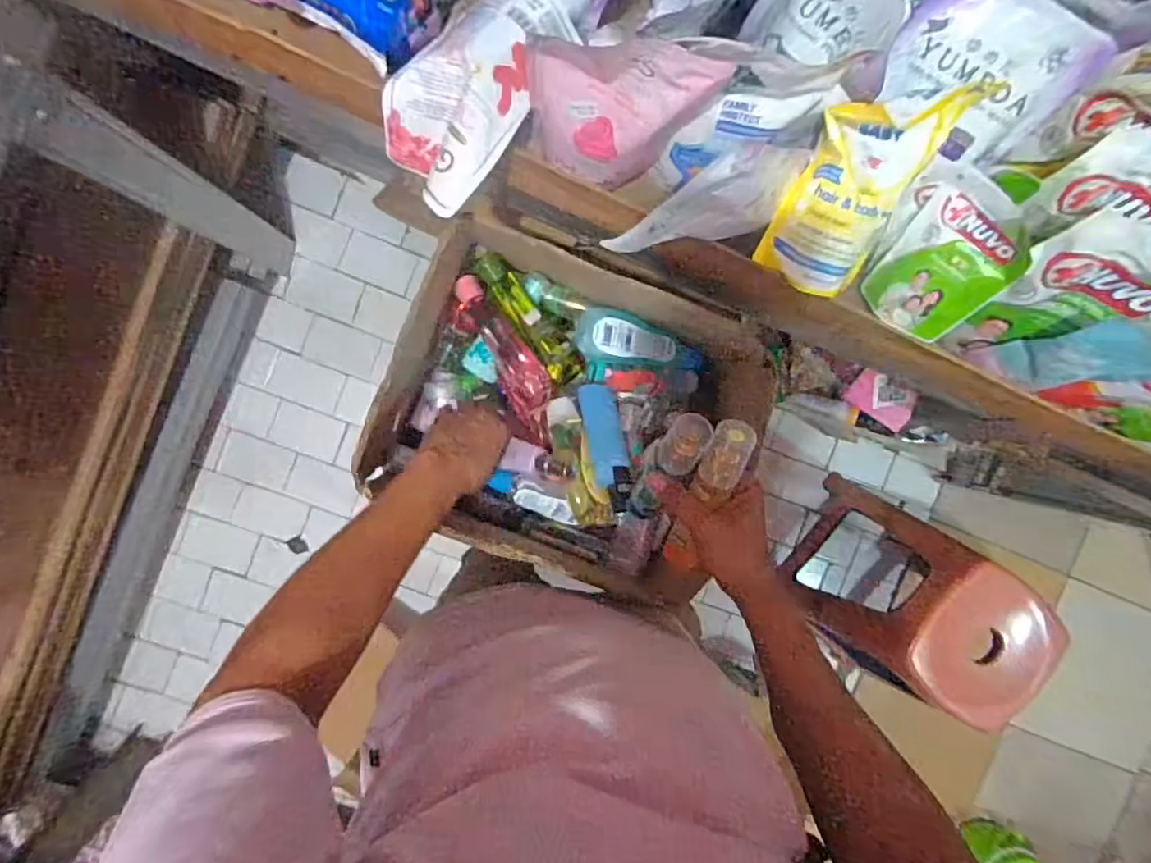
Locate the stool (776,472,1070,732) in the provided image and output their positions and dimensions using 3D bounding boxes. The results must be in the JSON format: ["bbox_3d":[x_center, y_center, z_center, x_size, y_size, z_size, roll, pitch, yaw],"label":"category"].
[{"bbox_3d":[0.622,0.324,1.175,0.285,0.409,0.259,42,89,-7],"label":"stool"}]

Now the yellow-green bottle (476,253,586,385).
[{"bbox_3d":[-0.051,-0.125,0.692,0.041,0.048,0.164,-36,97,-3],"label":"yellow-green bottle"}]

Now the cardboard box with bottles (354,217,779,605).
[{"bbox_3d":[-0.010,-0.022,0.682,0.355,0.204,0.314,27,90,-7],"label":"cardboard box with bottles"}]

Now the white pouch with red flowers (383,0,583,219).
[{"bbox_3d":[-0.086,-0.279,0.509,0.106,0.074,0.183,38,89,-7],"label":"white pouch with red flowers"}]

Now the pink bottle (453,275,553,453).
[{"bbox_3d":[-0.075,-0.078,0.686,0.056,0.061,0.205,-30,84,-4],"label":"pink bottle"}]

